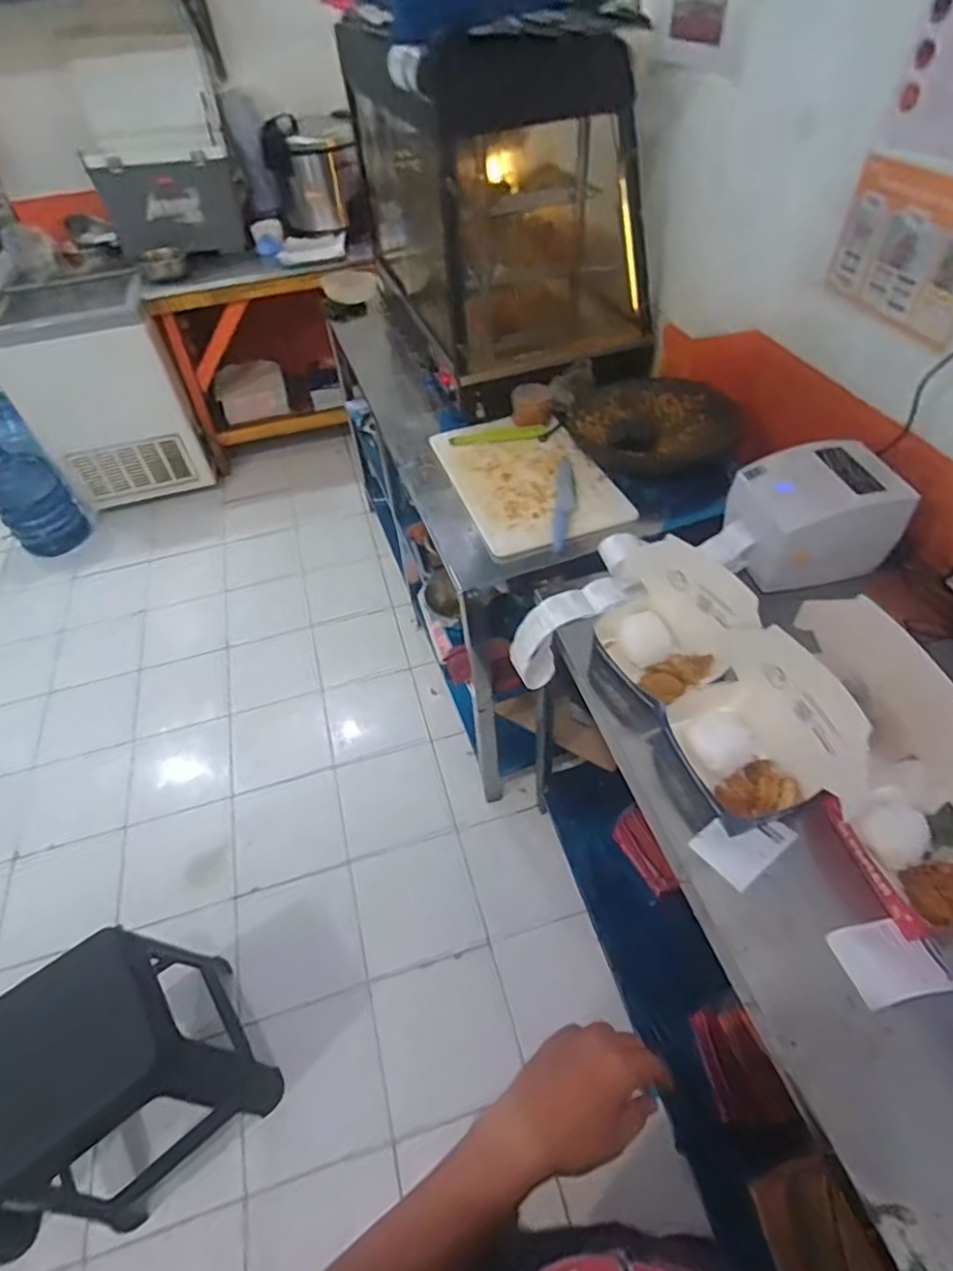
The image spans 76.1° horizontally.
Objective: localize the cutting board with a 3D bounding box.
[{"bbox_3d":[0.111,-0.333,1.264,0.304,0.026,0.442,-16,50,-12],"label":"cutting board"}]

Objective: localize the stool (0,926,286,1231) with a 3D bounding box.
[{"bbox_3d":[-0.651,0.820,1.143,0.349,0.477,0.329,-34,55,-23],"label":"stool"}]

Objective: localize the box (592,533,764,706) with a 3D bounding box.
[{"bbox_3d":[0.263,-0.028,0.891,0.131,0.177,0.216,-23,51,-15],"label":"box"}]

